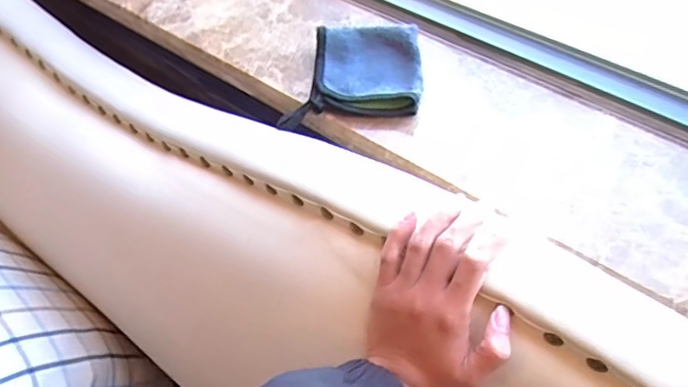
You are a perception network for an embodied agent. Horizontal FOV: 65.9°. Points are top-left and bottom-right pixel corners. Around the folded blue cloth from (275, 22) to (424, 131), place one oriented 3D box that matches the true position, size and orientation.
[{"bbox_3d":[0.008,-0.120,0.528,0.133,0.028,0.103,-3,57,2],"label":"folded blue cloth"}]

